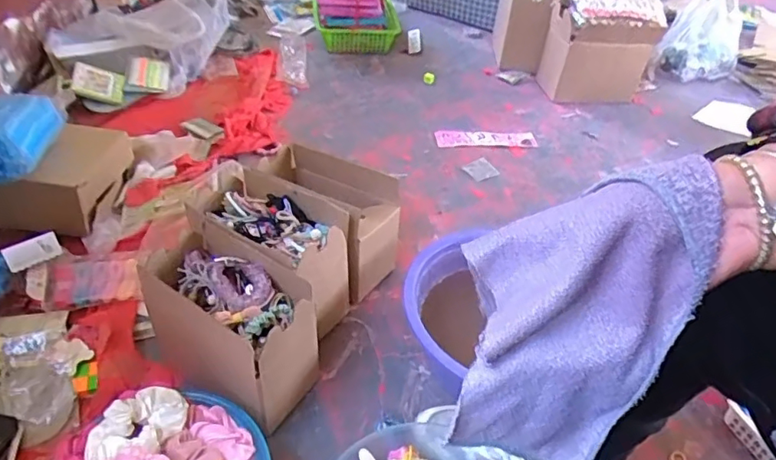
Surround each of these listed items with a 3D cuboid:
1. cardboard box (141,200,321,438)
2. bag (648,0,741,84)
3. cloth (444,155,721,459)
[{"bbox_3d":[-0.201,0.122,0.684,0.227,0.178,0.124,34,48,28],"label":"cardboard box"},{"bbox_3d":[0.896,-0.560,1.541,0.264,0.235,0.160,-25,50,-30],"label":"bag"},{"bbox_3d":[0.113,0.048,0.320,0.150,0.202,0.060,31,14,-8],"label":"cloth"}]

